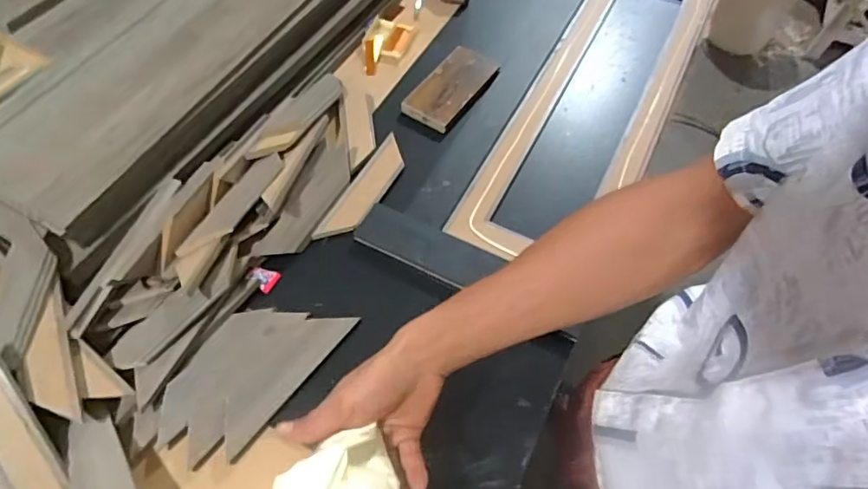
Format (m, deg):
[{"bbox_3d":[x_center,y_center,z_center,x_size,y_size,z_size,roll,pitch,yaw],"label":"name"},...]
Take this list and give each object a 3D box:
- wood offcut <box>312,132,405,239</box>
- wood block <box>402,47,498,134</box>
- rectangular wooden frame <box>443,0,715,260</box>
[{"bbox_3d":[-0.084,-0.073,0.693,0.049,0.009,0.181,25,60,12],"label":"wood offcut"},{"bbox_3d":[0.026,-0.234,0.790,0.079,0.015,0.155,31,61,16],"label":"wood block"},{"bbox_3d":[0.254,-0.236,0.797,0.197,0.022,0.687,25,60,12],"label":"rectangular wooden frame"}]

